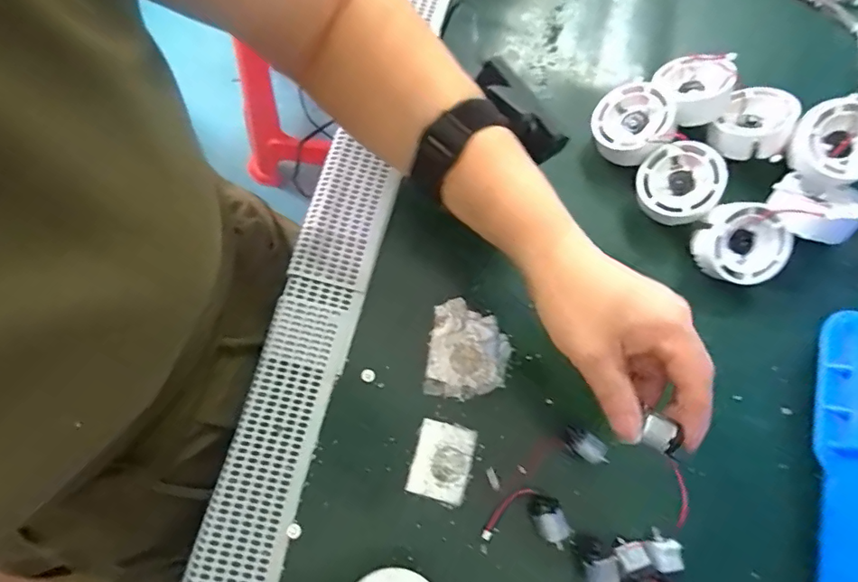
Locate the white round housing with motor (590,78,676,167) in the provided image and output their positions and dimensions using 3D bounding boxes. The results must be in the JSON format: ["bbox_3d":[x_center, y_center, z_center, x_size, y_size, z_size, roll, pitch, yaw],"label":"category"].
[{"bbox_3d":[0.152,-0.128,0.384,0.053,0.041,0.057,0,74,-2],"label":"white round housing with motor"}]

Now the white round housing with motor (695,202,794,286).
[{"bbox_3d":[0.216,-0.031,0.354,0.056,0.025,0.049,33,97,1],"label":"white round housing with motor"}]

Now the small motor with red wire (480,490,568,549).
[{"bbox_3d":[0.059,0.138,0.312,0.048,0.018,0.030,8,73,-3],"label":"small motor with red wire"}]

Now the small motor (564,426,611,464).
[{"bbox_3d":[0.100,0.099,0.325,0.030,0.016,0.015,30,73,4],"label":"small motor"}]

